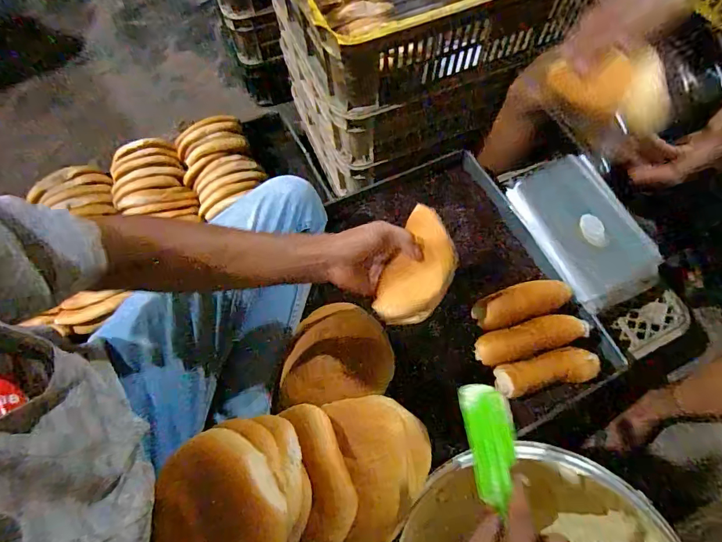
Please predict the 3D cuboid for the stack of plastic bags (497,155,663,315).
[{"bbox_3d":[0.346,-0.080,0.703,0.141,0.060,0.272,-24,67,-9],"label":"stack of plastic bags"}]

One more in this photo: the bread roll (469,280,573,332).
[{"bbox_3d":[0.239,0.049,0.659,0.143,0.058,0.051,-17,66,-6],"label":"bread roll"}]

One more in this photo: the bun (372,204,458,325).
[{"bbox_3d":[0.074,-0.004,0.541,0.075,0.050,0.142,24,68,12],"label":"bun"}]

